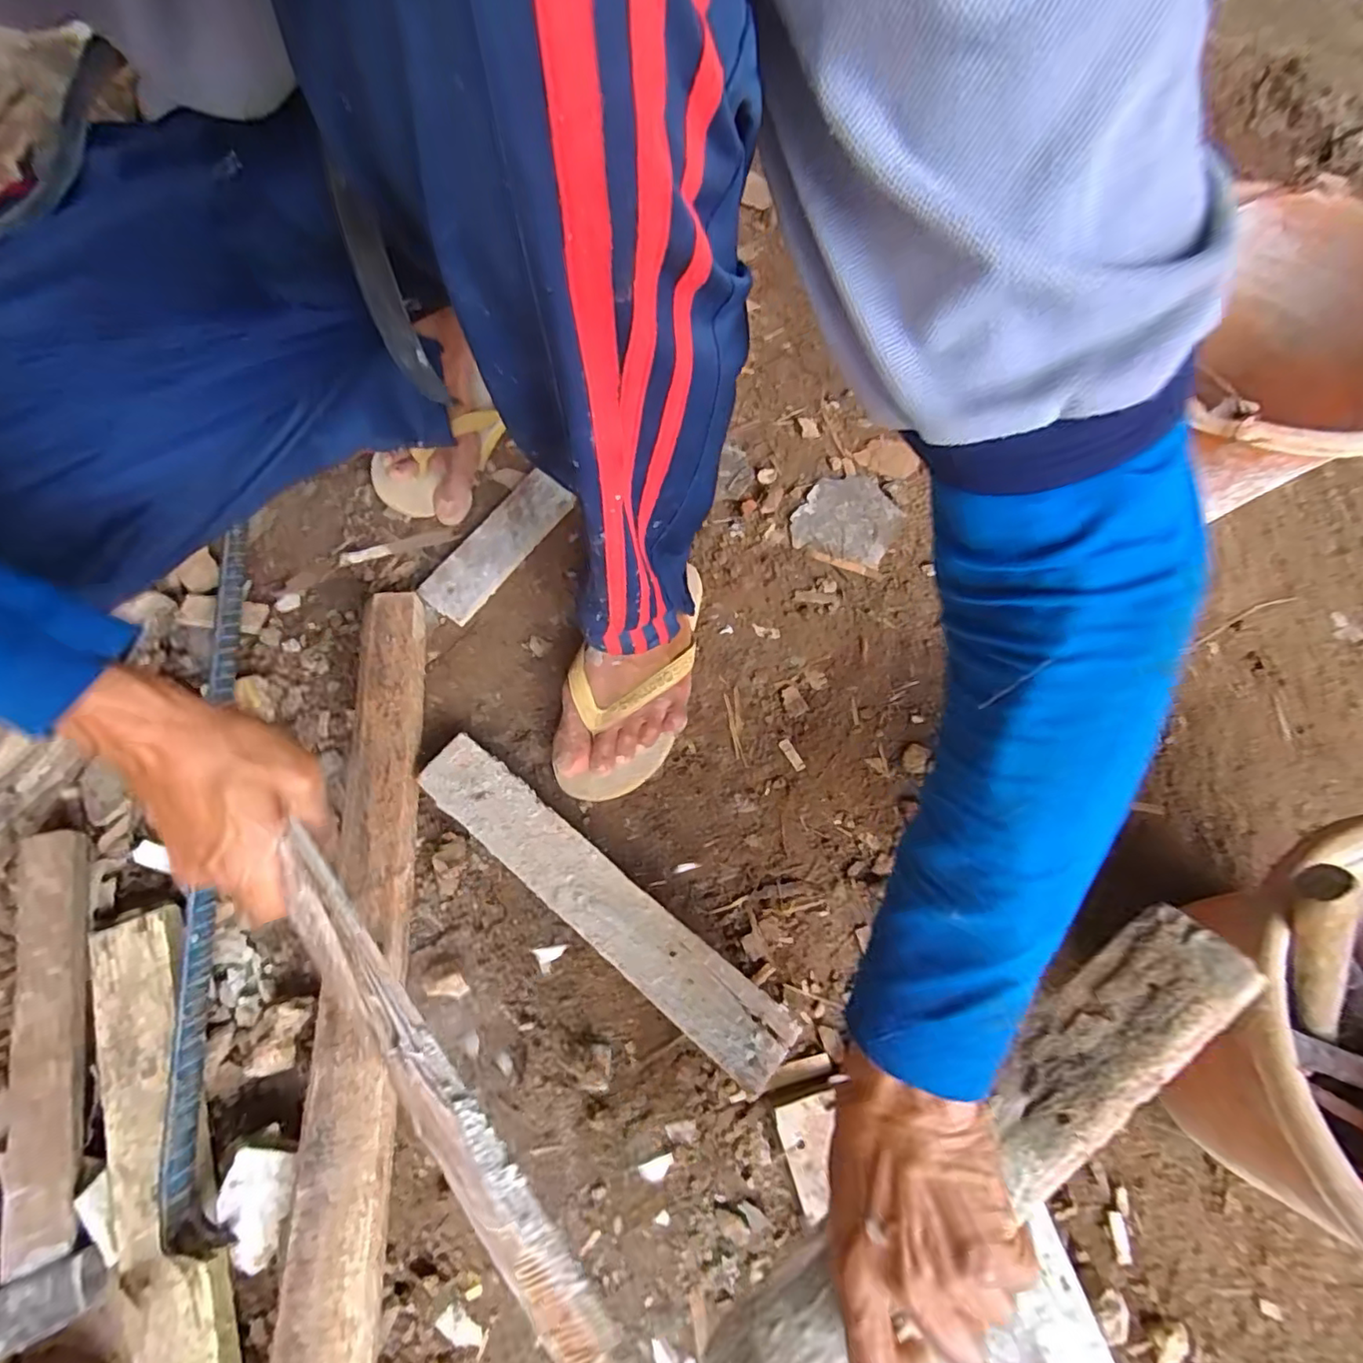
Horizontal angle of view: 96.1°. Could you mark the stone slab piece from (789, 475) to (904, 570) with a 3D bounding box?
[{"bbox_3d":[0.176,-0.174,0.645,0.099,0.004,0.111,28,70,10],"label":"stone slab piece"}]

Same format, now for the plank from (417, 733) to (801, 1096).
[{"bbox_3d":[-0.066,0.171,0.480,0.338,0.042,0.060,38,72,13],"label":"plank"}]

